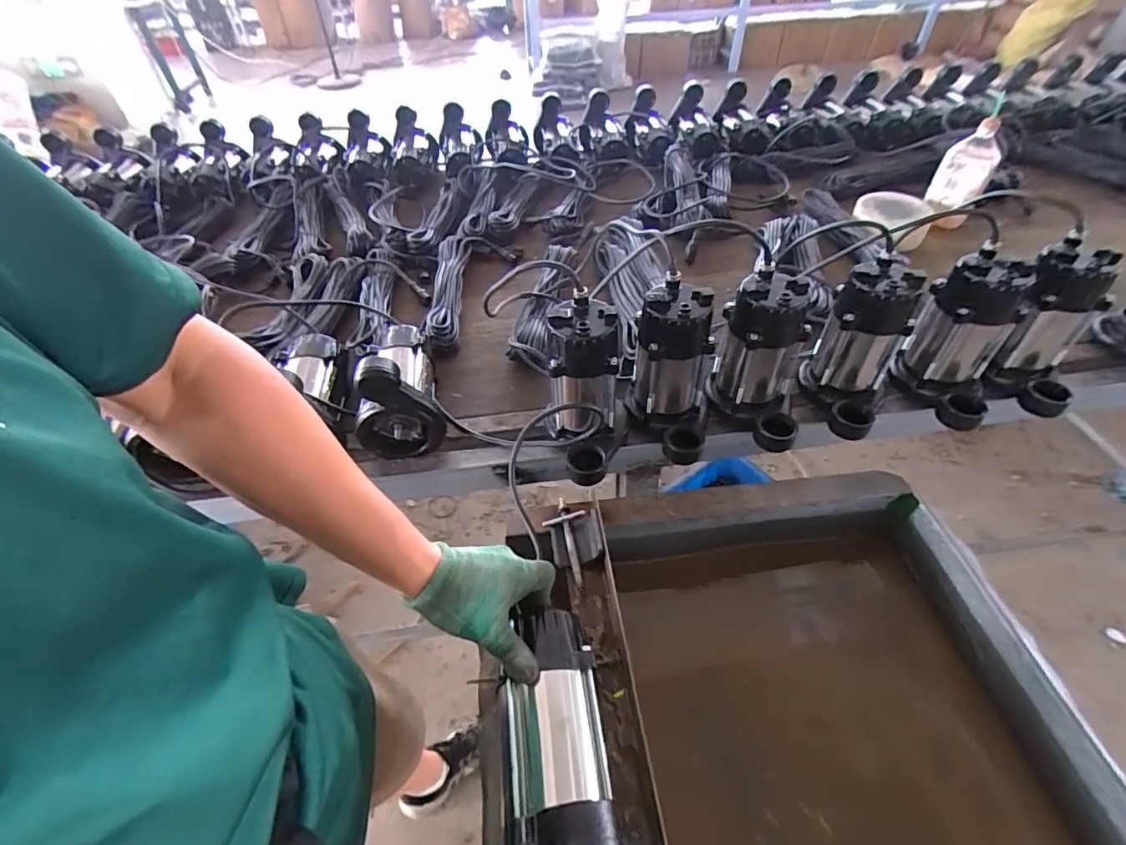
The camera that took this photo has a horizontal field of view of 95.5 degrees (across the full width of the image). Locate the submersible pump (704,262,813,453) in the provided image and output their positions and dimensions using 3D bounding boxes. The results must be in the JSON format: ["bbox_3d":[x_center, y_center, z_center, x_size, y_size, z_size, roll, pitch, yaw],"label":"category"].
[{"bbox_3d":[0.277,-0.093,0.709,0.123,0.202,0.167,12,49,13],"label":"submersible pump"}]

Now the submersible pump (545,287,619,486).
[{"bbox_3d":[0.025,-0.033,0.664,0.100,0.205,0.147,-3,47,0],"label":"submersible pump"}]

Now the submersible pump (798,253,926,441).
[{"bbox_3d":[0.405,-0.096,0.695,0.099,0.190,0.143,5,48,7],"label":"submersible pump"}]

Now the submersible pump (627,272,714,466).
[{"bbox_3d":[0.153,-0.064,0.683,0.094,0.205,0.147,-17,49,-13],"label":"submersible pump"}]

